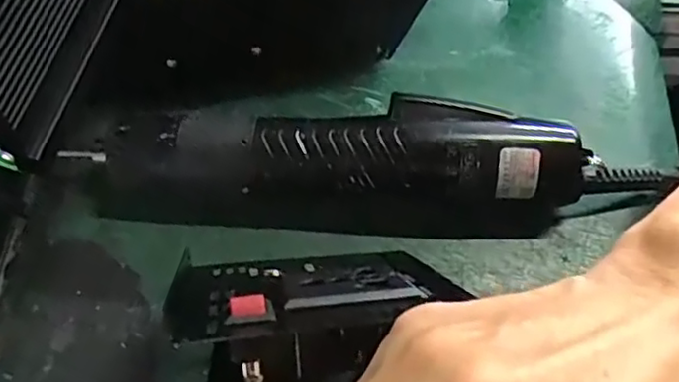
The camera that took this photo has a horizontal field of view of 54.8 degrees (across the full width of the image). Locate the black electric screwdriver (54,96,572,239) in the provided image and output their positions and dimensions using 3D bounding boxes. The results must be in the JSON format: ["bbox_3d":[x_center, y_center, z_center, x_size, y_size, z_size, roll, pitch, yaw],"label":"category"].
[{"bbox_3d":[-0.001,-0.012,0.276,0.207,0.039,0.044,1,59,3],"label":"black electric screwdriver"}]

